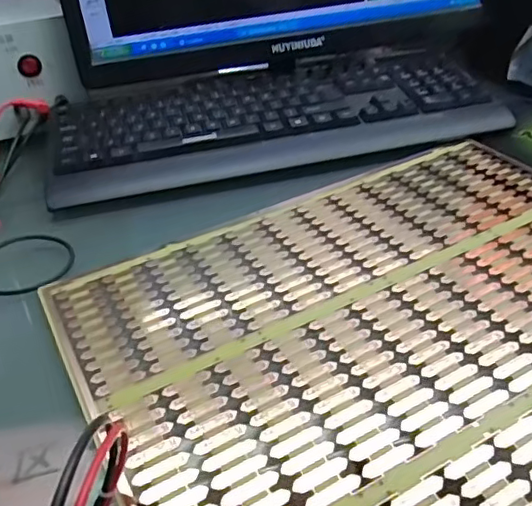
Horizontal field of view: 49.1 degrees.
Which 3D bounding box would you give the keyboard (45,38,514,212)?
[{"bbox_3d":[0.011,-0.133,0.578,0.434,0.043,0.165,-12,38,-9],"label":"keyboard"}]

